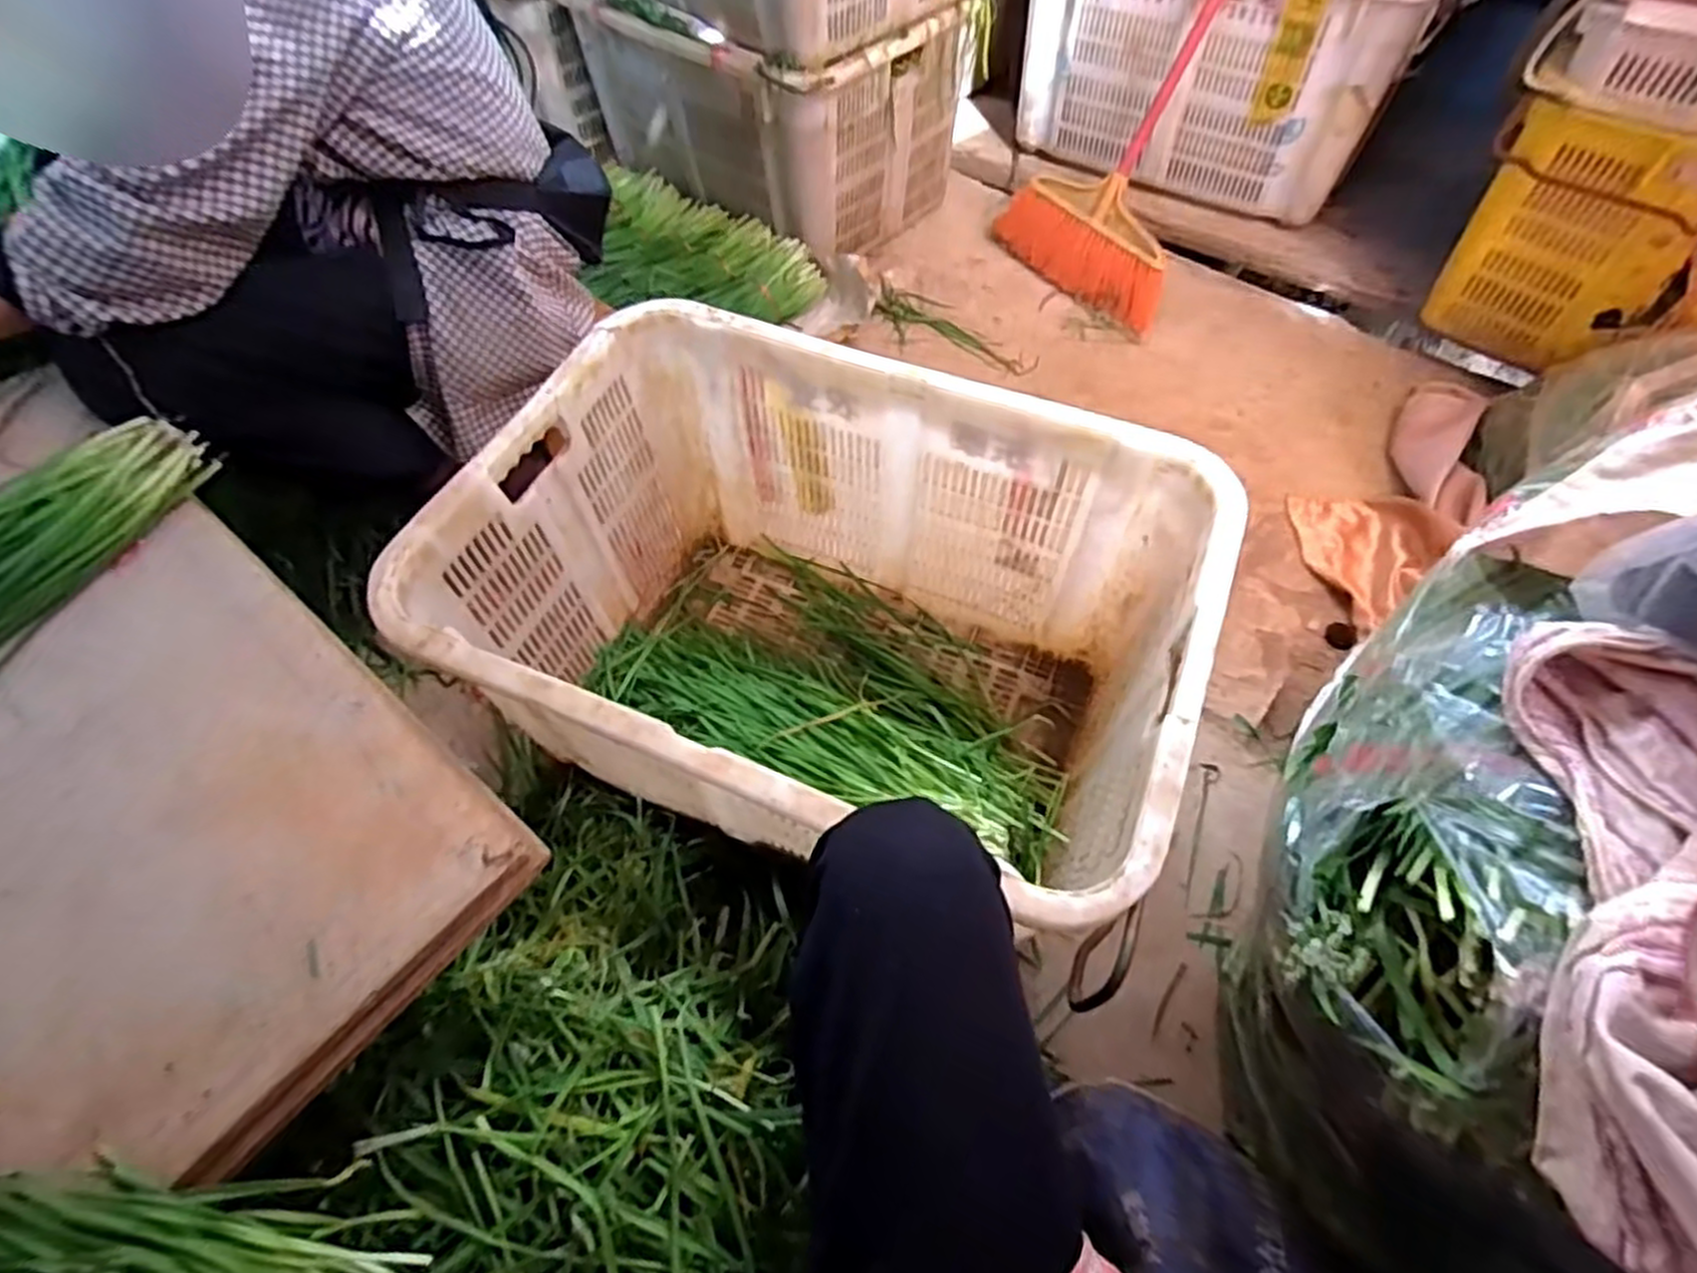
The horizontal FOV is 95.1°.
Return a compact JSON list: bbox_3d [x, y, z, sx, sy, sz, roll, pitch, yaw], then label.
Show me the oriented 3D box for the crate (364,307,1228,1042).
[{"bbox_3d":[-0.019,0.004,0.814,0.657,0.357,0.455,20,61,15],"label":"crate"}]

